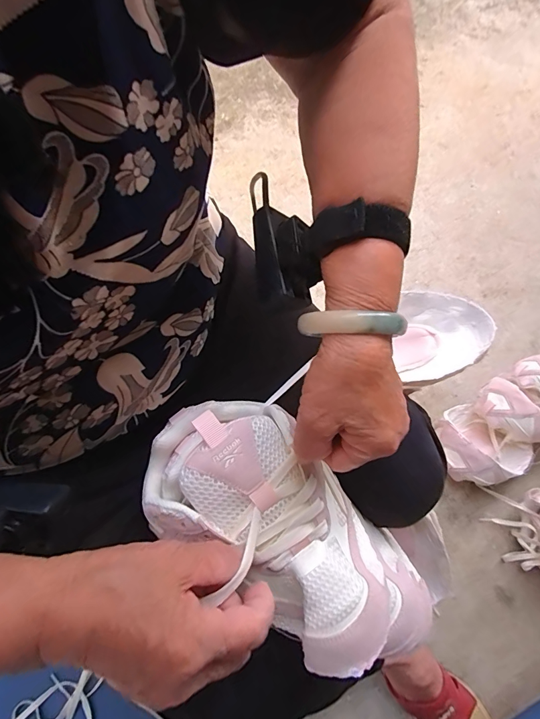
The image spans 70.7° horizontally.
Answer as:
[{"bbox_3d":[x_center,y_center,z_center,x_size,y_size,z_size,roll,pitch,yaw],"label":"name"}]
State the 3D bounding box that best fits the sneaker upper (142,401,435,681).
[{"bbox_3d":[0.020,0.130,0.283,0.245,0.066,0.110,42,71,-1],"label":"sneaker upper"}]

